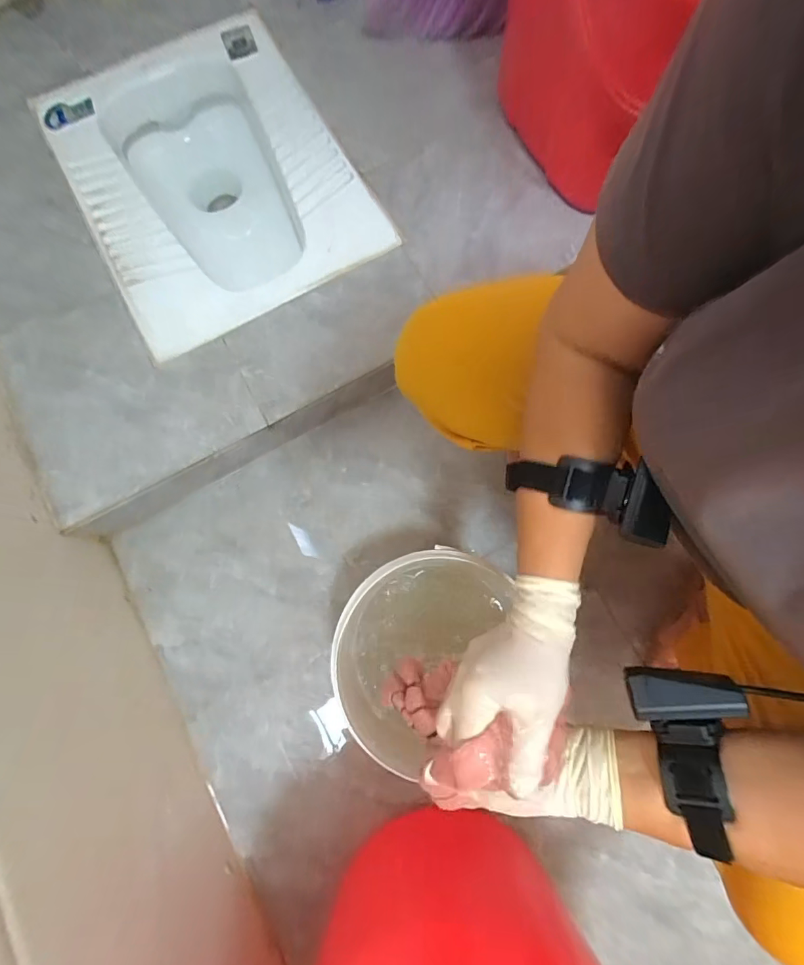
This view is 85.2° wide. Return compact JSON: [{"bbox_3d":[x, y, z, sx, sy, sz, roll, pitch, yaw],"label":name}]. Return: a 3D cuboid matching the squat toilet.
[{"bbox_3d":[-0.310,-0.475,0.808,0.406,0.291,0.512,-29,80,-5],"label":"squat toilet"}]

